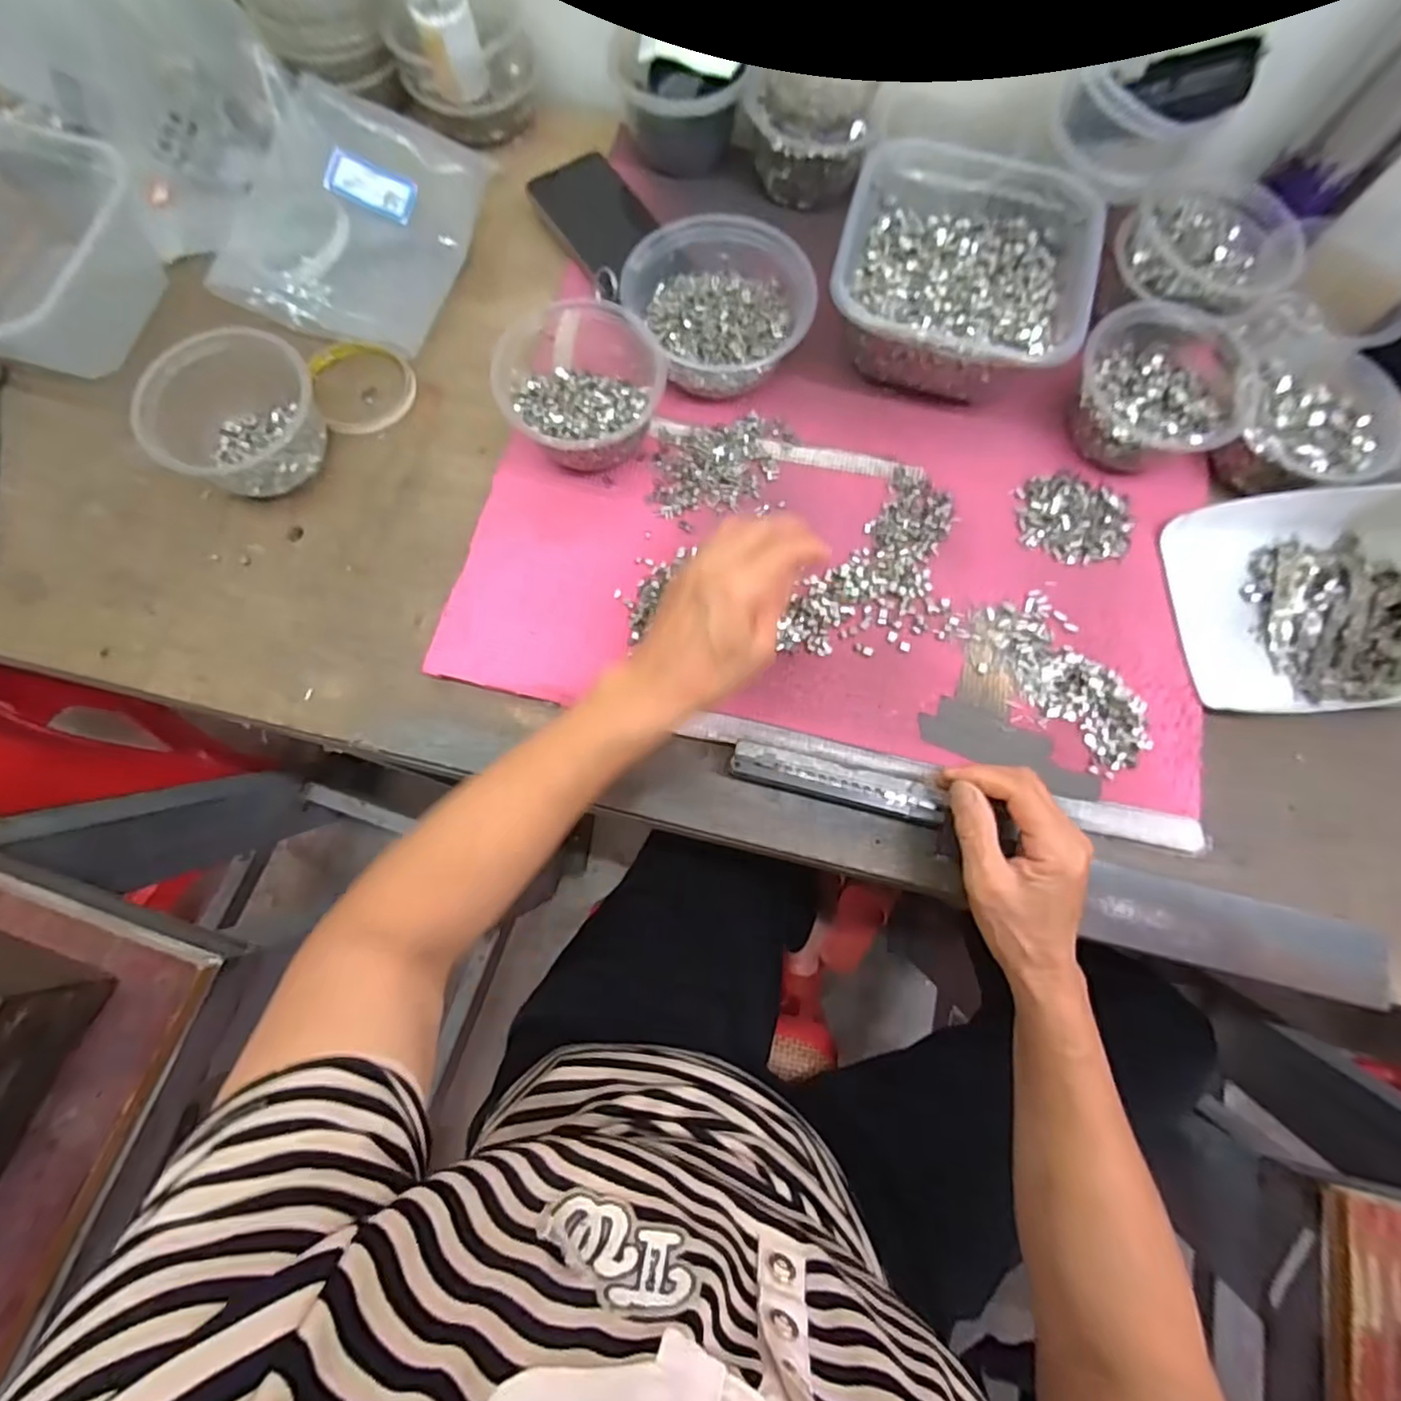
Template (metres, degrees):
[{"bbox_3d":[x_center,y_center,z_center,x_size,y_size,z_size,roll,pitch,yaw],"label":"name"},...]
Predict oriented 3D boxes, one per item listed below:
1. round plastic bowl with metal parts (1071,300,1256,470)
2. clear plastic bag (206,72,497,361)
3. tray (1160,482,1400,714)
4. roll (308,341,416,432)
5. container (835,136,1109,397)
[{"bbox_3d":[0.329,-0.223,0.461,0.110,0.062,0.114,0,75,-1],"label":"round plastic bowl with metal parts"},{"bbox_3d":[-0.276,-0.393,0.515,0.157,0.038,0.211,13,75,2],"label":"clear plastic bag"},{"bbox_3d":[0.428,-0.073,0.417,0.170,0.084,0.151,1,75,-1],"label":"tray"},{"bbox_3d":[-0.267,-0.251,0.500,0.075,0.011,0.091,-32,78,-9],"label":"roll"},{"bbox_3d":[0.191,-0.322,0.482,0.173,0.077,0.187,14,75,3],"label":"container"}]

